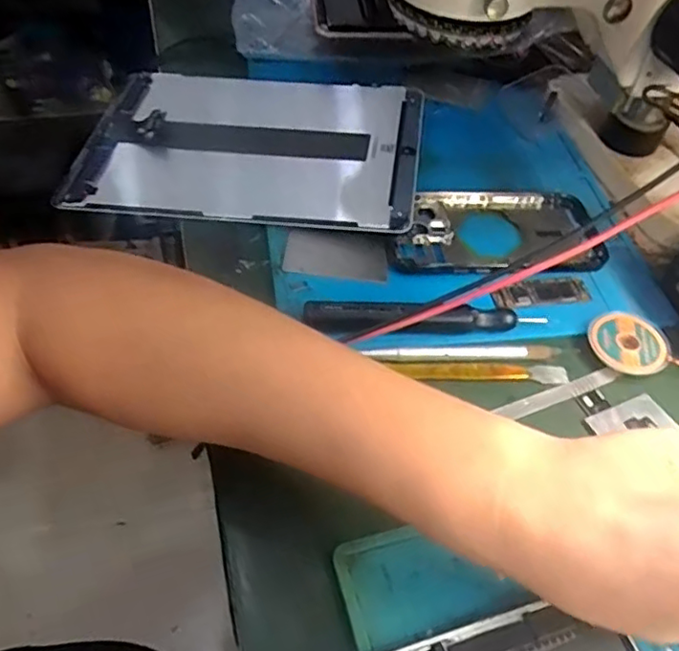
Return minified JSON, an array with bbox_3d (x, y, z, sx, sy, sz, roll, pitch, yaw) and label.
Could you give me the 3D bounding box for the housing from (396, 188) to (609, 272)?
[{"bbox_3d":[0.104,-0.064,0.420,0.143,0.013,0.080,-5,51,-9],"label":"housing"}]

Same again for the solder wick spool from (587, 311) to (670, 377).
[{"bbox_3d":[0.171,0.008,0.368,0.044,0.009,0.045,2,50,-2],"label":"solder wick spool"}]

